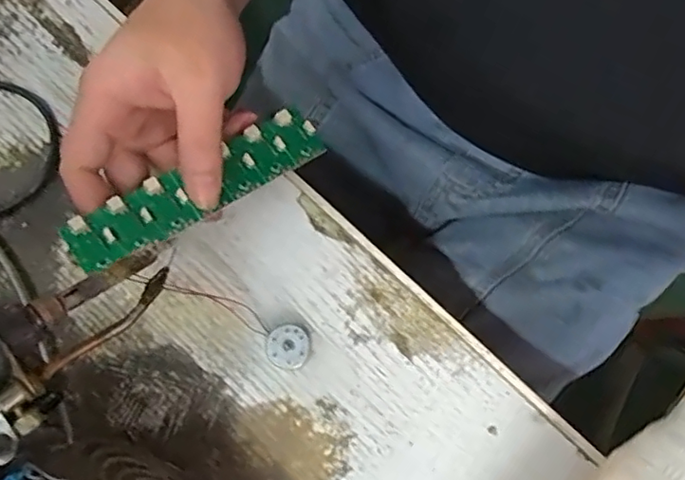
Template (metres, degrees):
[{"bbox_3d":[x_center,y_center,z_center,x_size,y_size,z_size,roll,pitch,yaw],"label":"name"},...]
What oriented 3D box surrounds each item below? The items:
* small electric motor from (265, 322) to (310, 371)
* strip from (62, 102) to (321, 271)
[{"bbox_3d":[-0.028,0.057,0.314,0.023,0.014,0.023,0,77,2],"label":"small electric motor"},{"bbox_3d":[-0.073,-0.028,0.298,0.137,0.010,0.028,-32,77,-20],"label":"strip"}]

